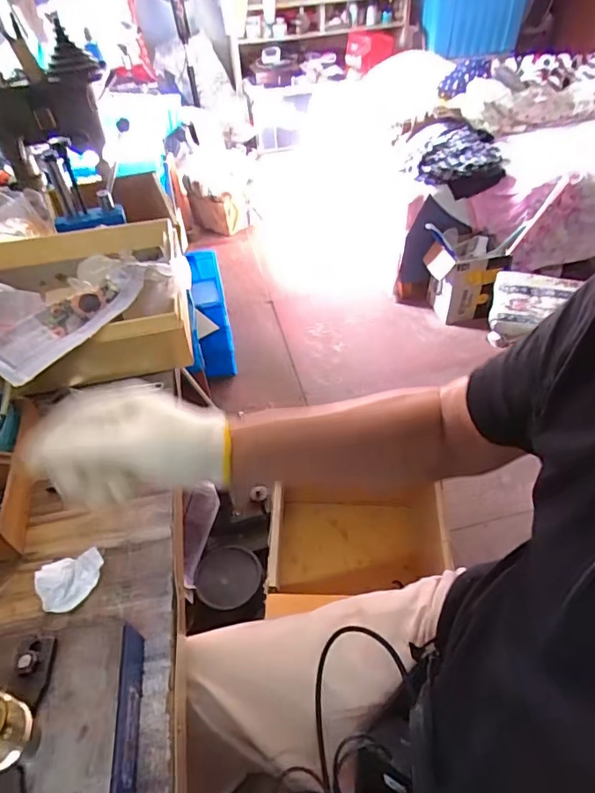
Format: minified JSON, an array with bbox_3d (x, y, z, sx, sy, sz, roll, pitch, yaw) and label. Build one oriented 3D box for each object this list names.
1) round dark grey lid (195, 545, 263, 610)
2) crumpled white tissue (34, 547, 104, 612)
[{"bbox_3d":[-0.157,0.420,1.152,0.156,0.041,0.162,6,44,-15],"label":"round dark grey lid"},{"bbox_3d":[-0.219,0.177,0.475,0.060,0.026,0.041,-22,49,-17],"label":"crumpled white tissue"}]

